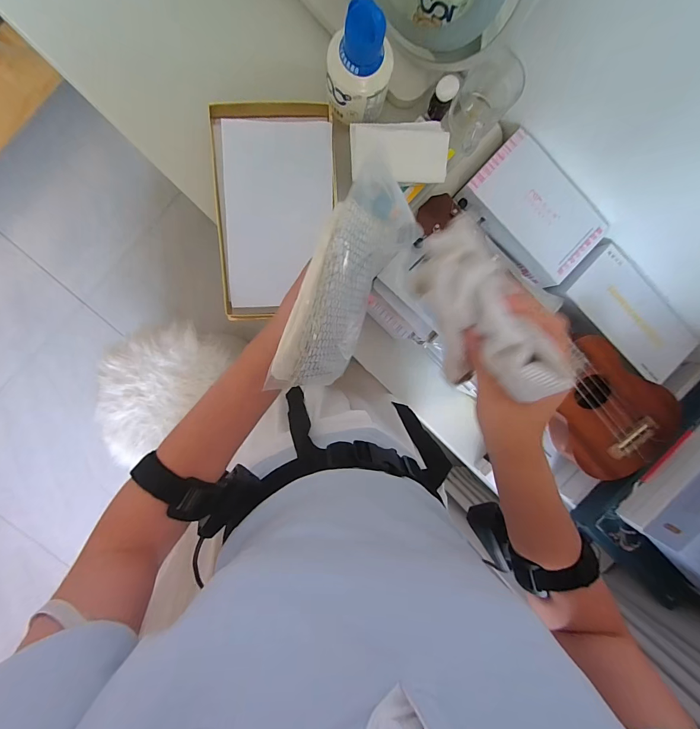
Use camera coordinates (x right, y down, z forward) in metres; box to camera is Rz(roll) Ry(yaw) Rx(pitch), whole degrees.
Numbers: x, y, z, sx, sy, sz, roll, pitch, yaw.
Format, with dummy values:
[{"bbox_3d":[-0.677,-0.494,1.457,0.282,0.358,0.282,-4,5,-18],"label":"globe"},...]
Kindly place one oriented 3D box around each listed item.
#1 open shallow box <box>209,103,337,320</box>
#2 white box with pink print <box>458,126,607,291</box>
[{"bbox_3d":[-0.098,-0.206,0.481,0.154,0.043,0.273,-3,96,-5],"label":"open shallow box"},{"bbox_3d":[0.273,-0.226,0.531,0.199,0.045,0.128,44,90,-8],"label":"white box with pink print"}]

